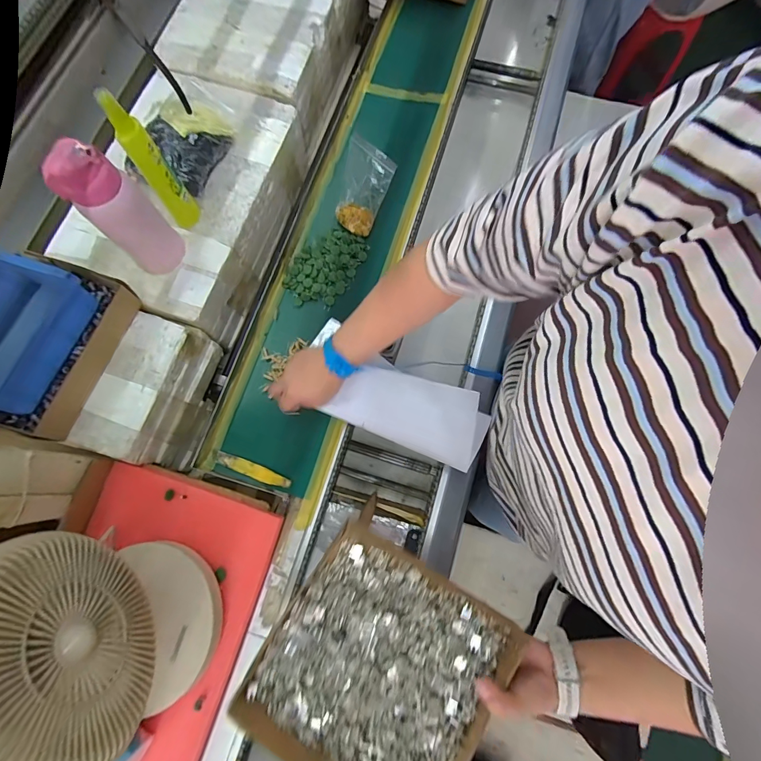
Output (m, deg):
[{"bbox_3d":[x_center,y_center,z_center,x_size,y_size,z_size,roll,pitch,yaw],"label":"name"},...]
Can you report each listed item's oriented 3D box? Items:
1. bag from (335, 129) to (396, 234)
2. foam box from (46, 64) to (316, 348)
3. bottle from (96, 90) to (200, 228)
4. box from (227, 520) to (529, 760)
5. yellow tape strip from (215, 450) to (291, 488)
[{"bbox_3d":[-0.032,-0.327,0.663,0.035,0.132,0.102,-25,64,-39],"label":"bag"},{"bbox_3d":[-0.350,-0.326,0.730,0.286,0.155,0.463,15,76,5],"label":"foam box"},{"bbox_3d":[-0.321,-0.300,0.559,0.041,0.209,0.039,-24,76,-5],"label":"bottle"},{"bbox_3d":[-0.001,0.294,0.394,0.215,0.040,0.218,30,78,9],"label":"box"},{"bbox_3d":[-0.199,0.138,0.601,0.129,0.010,0.022,20,76,7],"label":"yellow tape strip"}]

